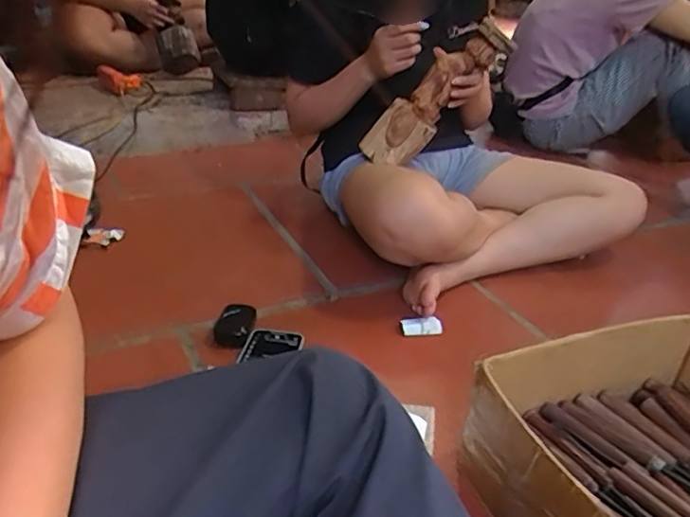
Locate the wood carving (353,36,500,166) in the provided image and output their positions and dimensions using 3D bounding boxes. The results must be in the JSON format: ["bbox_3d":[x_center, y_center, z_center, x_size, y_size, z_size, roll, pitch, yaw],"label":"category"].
[{"bbox_3d":[0.144,-0.264,0.982,0.098,0.275,0.073,36,21,-20],"label":"wood carving"}]

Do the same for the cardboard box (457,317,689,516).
[{"bbox_3d":[0.317,0.210,0.580,0.325,0.151,0.251,-8,32,-21],"label":"cardboard box"}]

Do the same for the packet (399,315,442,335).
[{"bbox_3d":[0.120,0.107,0.894,0.065,0.030,0.013,0,-9,-6],"label":"packet"}]

